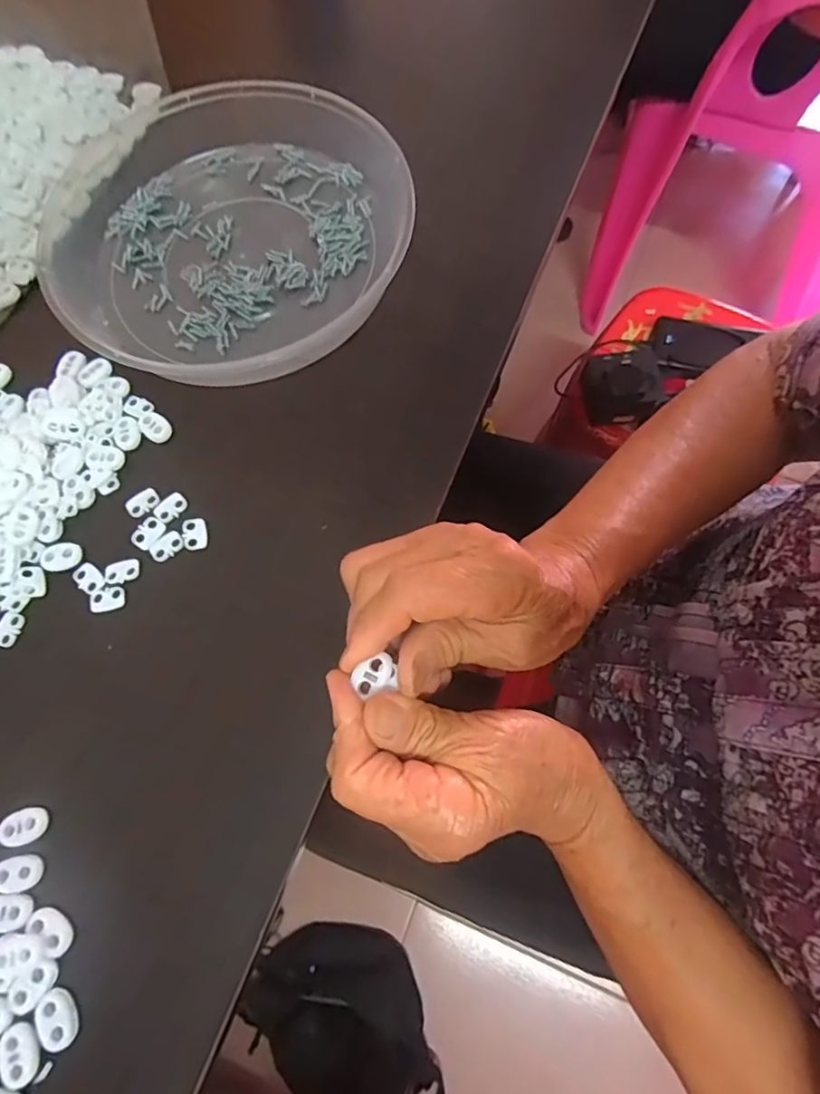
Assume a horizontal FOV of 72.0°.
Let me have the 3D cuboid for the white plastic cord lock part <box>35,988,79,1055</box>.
[{"bbox_3d":[-0.153,0.205,0.244,0.013,0.008,0.022,-33,72,-10],"label":"white plastic cord lock part"}]

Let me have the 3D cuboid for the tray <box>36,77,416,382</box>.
[{"bbox_3d":[-0.125,-0.209,0.372,0.247,0.037,0.231,0,70,1],"label":"tray"}]

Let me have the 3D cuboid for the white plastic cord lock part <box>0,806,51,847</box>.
[{"bbox_3d":[-0.186,0.134,0.271,0.021,0.005,0.016,-23,71,-7],"label":"white plastic cord lock part"}]

